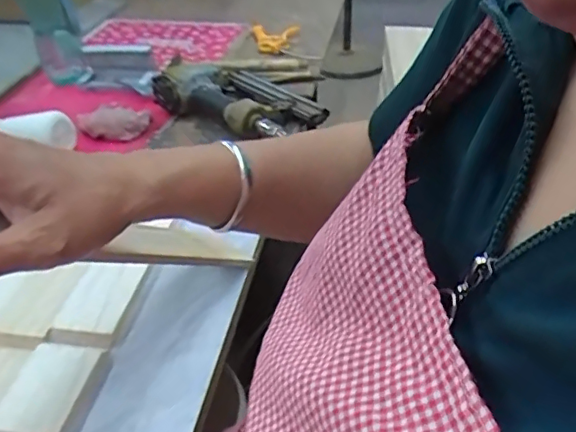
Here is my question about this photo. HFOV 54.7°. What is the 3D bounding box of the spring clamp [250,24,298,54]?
[{"bbox_3d":[-0.025,-0.358,1.121,0.097,0.020,0.160,-2,36,-1],"label":"spring clamp"}]

